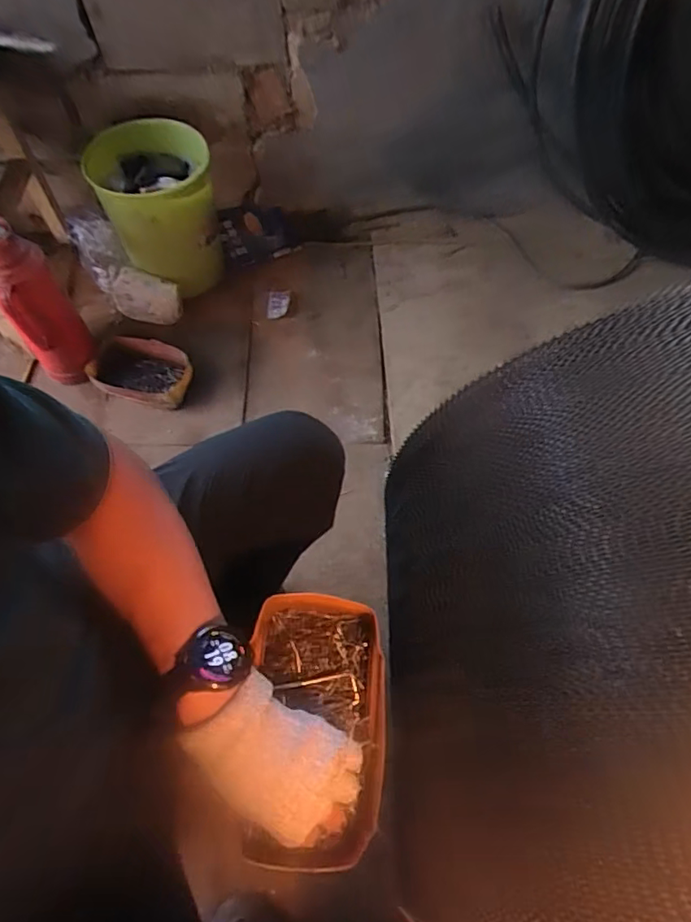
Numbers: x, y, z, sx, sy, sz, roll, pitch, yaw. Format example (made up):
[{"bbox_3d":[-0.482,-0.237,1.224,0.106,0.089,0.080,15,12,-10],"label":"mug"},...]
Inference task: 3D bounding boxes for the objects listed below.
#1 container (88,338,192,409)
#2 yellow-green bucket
[{"bbox_3d":[-0.412,-0.180,1.086,0.194,0.061,0.124,9,62,4],"label":"container"},{"bbox_3d":[-0.370,-0.506,1.096,0.209,0.277,0.244,-18,63,-10],"label":"yellow-green bucket"}]

